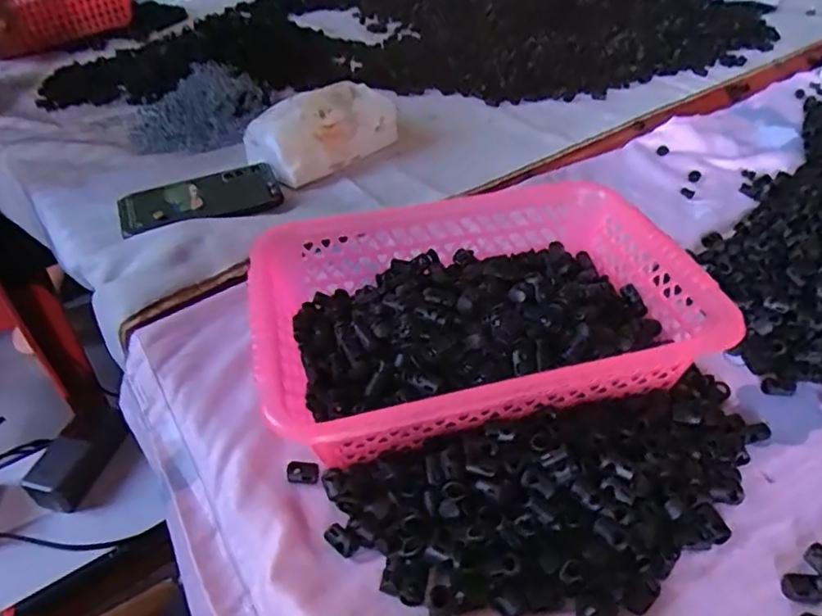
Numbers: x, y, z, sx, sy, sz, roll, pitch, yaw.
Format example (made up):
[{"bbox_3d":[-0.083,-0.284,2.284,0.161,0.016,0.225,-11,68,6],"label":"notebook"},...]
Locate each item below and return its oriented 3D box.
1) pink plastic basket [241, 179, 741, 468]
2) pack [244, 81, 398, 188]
[{"bbox_3d":[0.044,-0.003,0.447,0.297,0.058,0.215,-10,41,-11],"label":"pink plastic basket"},{"bbox_3d":[-0.098,-0.216,0.710,0.084,0.062,0.179,31,49,32],"label":"pack"}]

